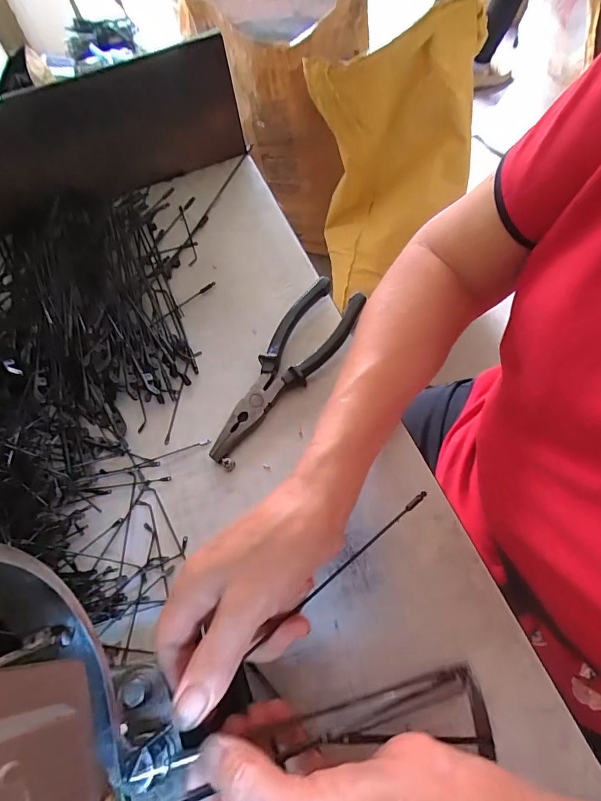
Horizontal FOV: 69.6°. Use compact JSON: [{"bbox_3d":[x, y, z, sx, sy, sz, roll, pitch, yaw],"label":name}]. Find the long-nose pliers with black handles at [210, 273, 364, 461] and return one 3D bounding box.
[{"bbox_3d":[-0.011,-0.025,0.353,0.050,0.023,0.177,30,68,18],"label":"long-nose pliers with black handles"}]

